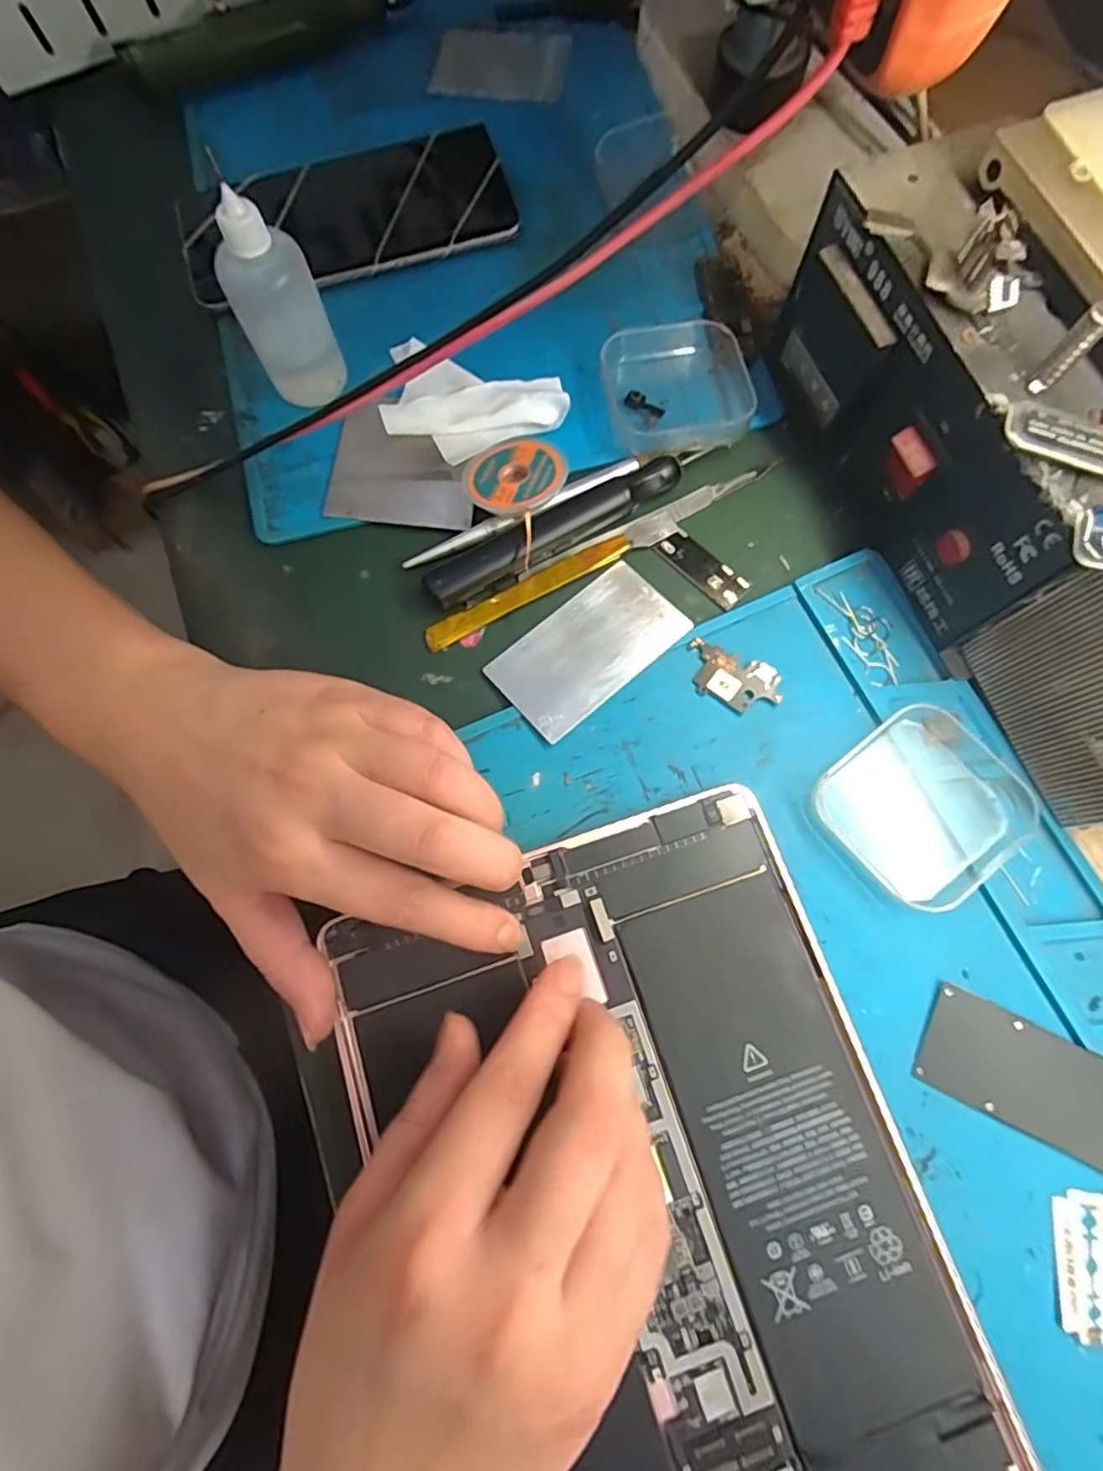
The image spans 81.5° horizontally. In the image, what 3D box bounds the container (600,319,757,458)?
[{"bbox_3d":[0.061,-0.159,0.293,0.066,0.017,0.061,-14,75,-3],"label":"container"}]

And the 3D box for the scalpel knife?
[{"bbox_3d":[0.022,-0.081,0.282,0.170,0.004,0.013,-28,77,-7],"label":"scalpel knife"}]

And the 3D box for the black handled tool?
[{"bbox_3d":[0.002,-0.089,0.279,0.122,0.013,0.020,-26,76,-6],"label":"black handled tool"}]

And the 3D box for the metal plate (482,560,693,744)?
[{"bbox_3d":[0.016,-0.037,0.269,0.079,0.004,0.045,-39,78,-9],"label":"metal plate"}]

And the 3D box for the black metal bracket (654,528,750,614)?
[{"bbox_3d":[0.066,-0.074,0.282,0.043,0.004,0.017,41,79,10],"label":"black metal bracket"}]

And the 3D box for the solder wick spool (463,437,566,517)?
[{"bbox_3d":[-0.016,-0.114,0.281,0.042,0.010,0.038,-30,77,-7],"label":"solder wick spool"}]

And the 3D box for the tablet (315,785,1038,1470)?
[{"bbox_3d":[0.034,0.158,0.215,0.172,0.011,0.245,-19,76,-4],"label":"tablet"}]

